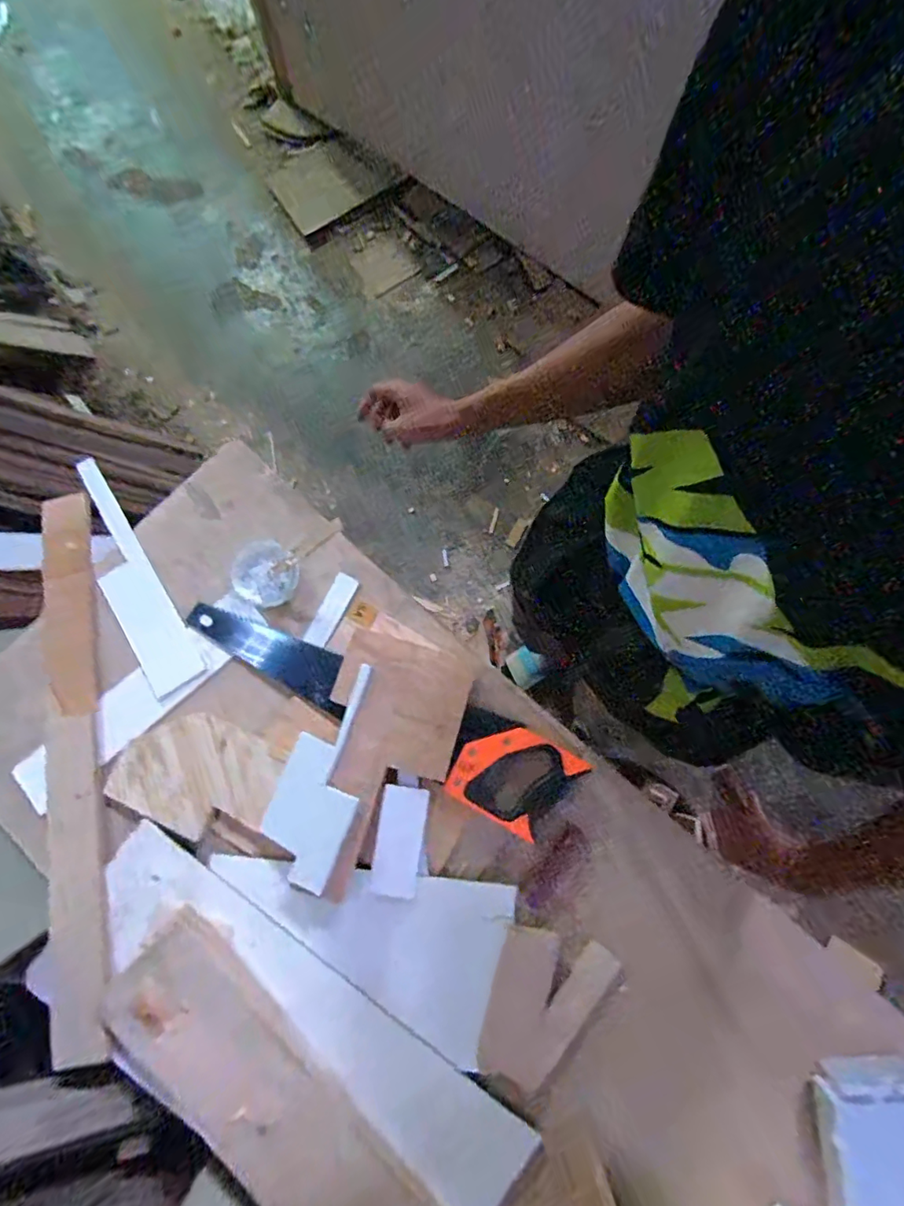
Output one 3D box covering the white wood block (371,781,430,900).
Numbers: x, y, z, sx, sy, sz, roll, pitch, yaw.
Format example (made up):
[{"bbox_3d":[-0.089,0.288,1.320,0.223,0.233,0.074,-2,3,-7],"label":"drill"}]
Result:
[{"bbox_3d":[-0.062,0.283,0.612,0.054,0.019,0.125,9,79,0],"label":"white wood block"}]

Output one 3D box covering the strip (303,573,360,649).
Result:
[{"bbox_3d":[-0.157,0.008,0.671,0.031,0.006,0.099,25,79,4],"label":"strip"}]

